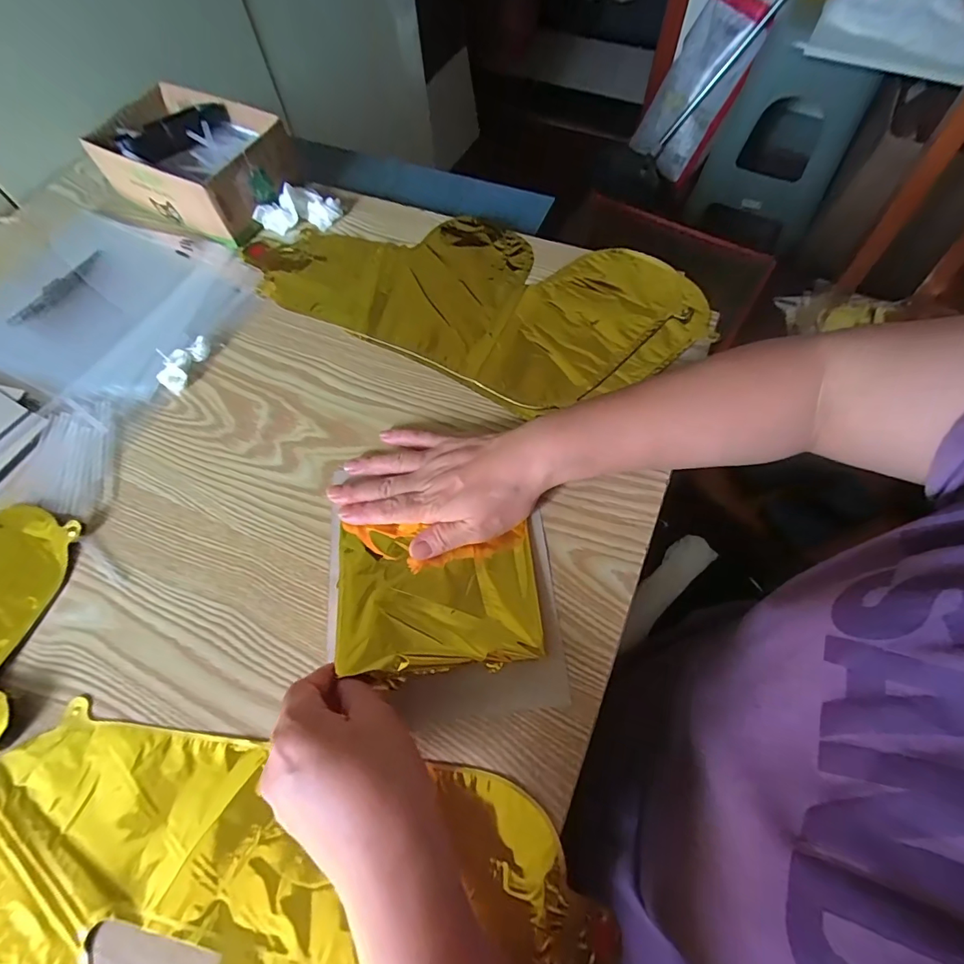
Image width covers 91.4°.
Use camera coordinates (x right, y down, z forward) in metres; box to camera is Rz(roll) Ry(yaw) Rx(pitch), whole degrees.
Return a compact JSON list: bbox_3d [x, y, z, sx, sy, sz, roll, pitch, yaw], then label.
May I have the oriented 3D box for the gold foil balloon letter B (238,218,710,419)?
[{"bbox_3d":[-0.013,-0.198,0.470,0.434,0.011,0.212,27,69,15],"label":"gold foil balloon letter B"}]

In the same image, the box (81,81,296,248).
[{"bbox_3d":[-0.316,-0.354,0.523,0.197,0.069,0.136,28,70,16],"label":"box"}]

